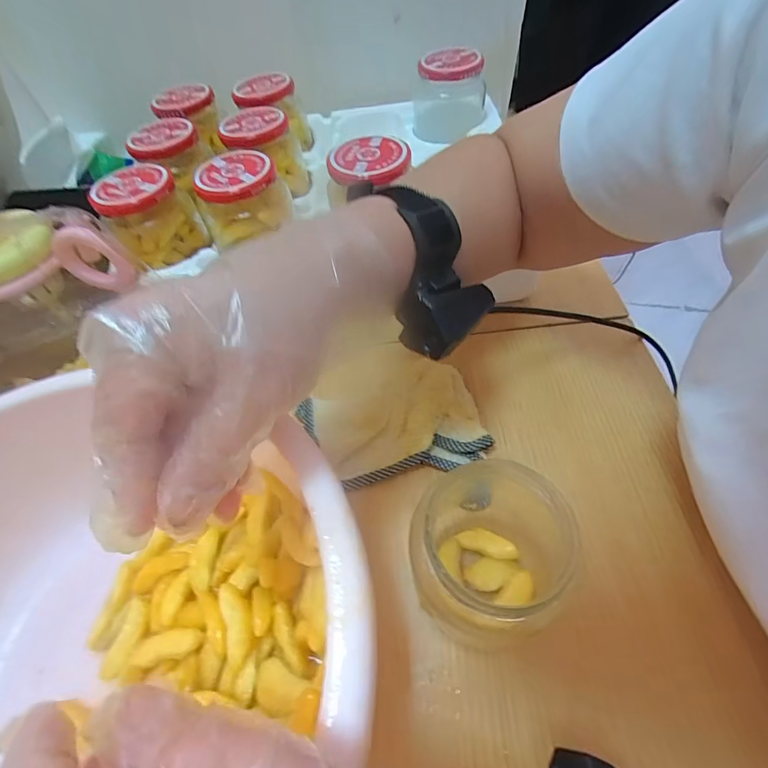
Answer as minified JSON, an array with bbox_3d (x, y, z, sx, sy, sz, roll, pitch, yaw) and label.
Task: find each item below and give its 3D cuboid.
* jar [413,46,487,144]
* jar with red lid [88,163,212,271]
[{"bbox_3d":[0.075,-0.333,0.483,0.083,0.087,0.065,3,55,9],"label":"jar"},{"bbox_3d":[-0.215,-0.157,0.383,0.077,0.061,0.070,-3,54,5],"label":"jar with red lid"}]

